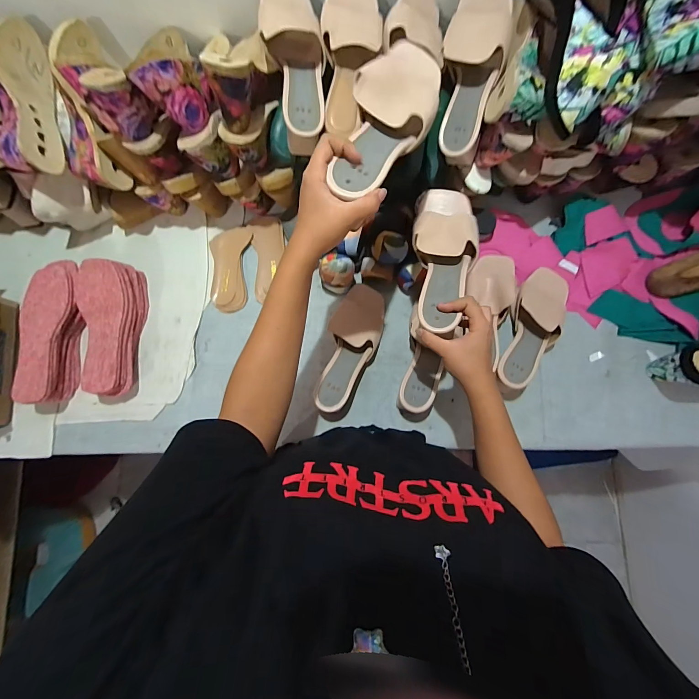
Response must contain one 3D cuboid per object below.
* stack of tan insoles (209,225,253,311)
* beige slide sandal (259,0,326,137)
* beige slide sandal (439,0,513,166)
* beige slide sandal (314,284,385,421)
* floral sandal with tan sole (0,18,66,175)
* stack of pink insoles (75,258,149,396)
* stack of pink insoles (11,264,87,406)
[{"bbox_3d":[-0.232,-0.158,0.643,0.073,0.015,0.167,0,81,3],"label":"stack of tan insoles"},{"bbox_3d":[-0.077,-0.416,0.466,0.083,0.058,0.233,-11,80,1],"label":"beige slide sandal"},{"bbox_3d":[0.185,-0.415,0.496,0.097,0.071,0.239,8,101,4],"label":"beige slide sandal"},{"bbox_3d":[0.004,0.000,0.585,0.090,0.062,0.245,11,81,4],"label":"beige slide sandal"},{"bbox_3d":[-0.518,-0.387,0.517,0.078,0.073,0.234,-9,80,1],"label":"floral sandal with tan sole"},{"bbox_3d":[-0.434,-0.039,0.610,0.093,0.070,0.241,-9,80,1],"label":"stack of pink insoles"},{"bbox_3d":[-0.549,-0.033,0.614,0.092,0.080,0.255,5,81,3],"label":"stack of pink insoles"}]

